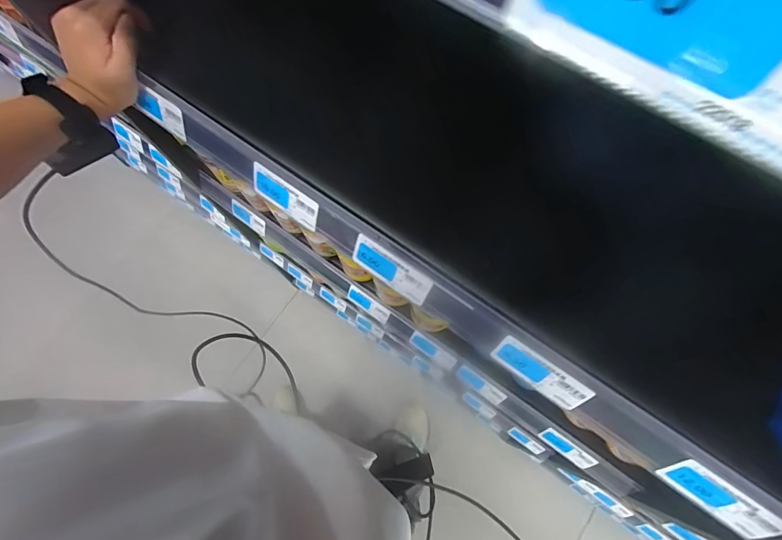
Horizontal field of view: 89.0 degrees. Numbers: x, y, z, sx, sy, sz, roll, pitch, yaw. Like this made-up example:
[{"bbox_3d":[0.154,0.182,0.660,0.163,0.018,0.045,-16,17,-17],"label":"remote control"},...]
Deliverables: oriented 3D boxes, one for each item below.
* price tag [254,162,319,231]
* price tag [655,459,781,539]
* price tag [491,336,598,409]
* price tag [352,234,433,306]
[{"bbox_3d":[-0.104,-0.071,0.390,0.078,0.040,0.004,34,52,11],"label":"price tag"},{"bbox_3d":[0.255,0.177,0.308,0.081,0.042,0.004,35,48,11],"label":"price tag"},{"bbox_3d":[0.125,0.088,0.336,0.079,0.035,0.004,34,48,10],"label":"price tag"},{"bbox_3d":[0.000,0.001,0.364,0.079,0.035,0.004,35,48,9],"label":"price tag"}]

